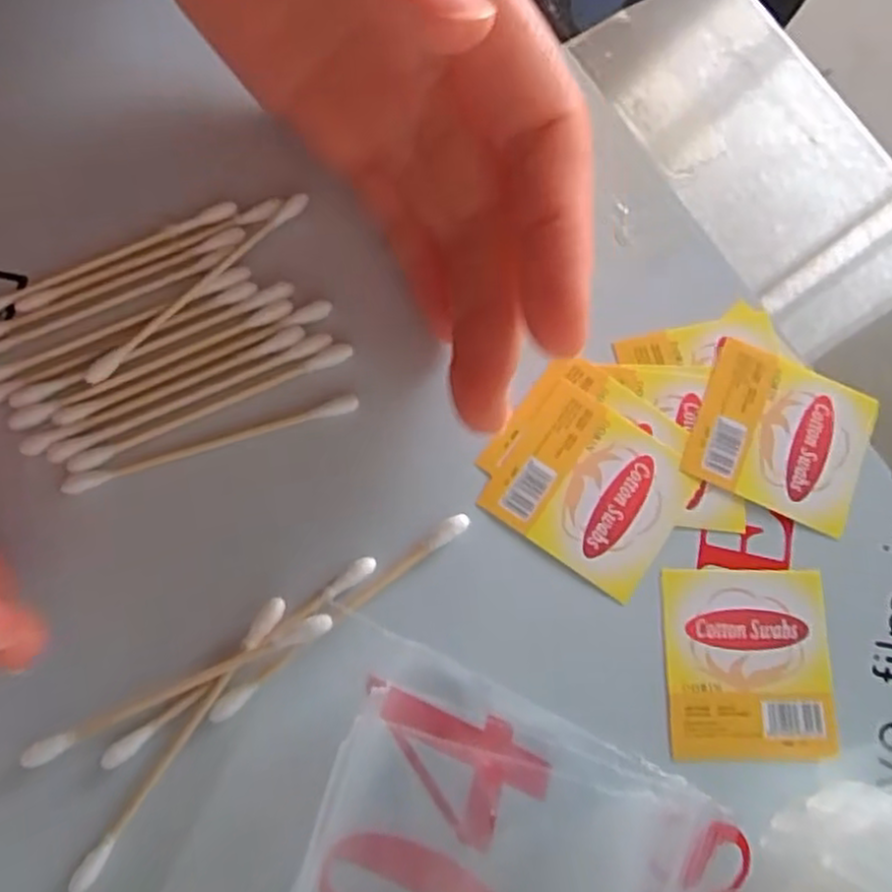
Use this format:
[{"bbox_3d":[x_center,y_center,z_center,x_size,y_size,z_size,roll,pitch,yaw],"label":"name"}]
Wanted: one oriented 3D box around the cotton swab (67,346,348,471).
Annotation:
[{"bbox_3d":[-0.057,-0.010,0.180,0.071,0.004,0.005,-24,77,-8],"label":"cotton swab"}]

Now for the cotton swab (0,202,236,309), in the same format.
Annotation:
[{"bbox_3d":[-0.087,-0.047,0.188,0.070,0.004,0.005,-25,80,-8],"label":"cotton swab"}]

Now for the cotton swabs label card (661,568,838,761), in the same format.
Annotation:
[{"bbox_3d":[0.071,0.051,0.174,0.038,0.004,0.042,2,78,-3],"label":"cotton swabs label card"}]

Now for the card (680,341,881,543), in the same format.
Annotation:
[{"bbox_3d":[0.084,-0.003,0.187,0.043,0.004,0.038,24,78,2],"label":"card"}]

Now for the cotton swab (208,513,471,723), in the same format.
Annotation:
[{"bbox_3d":[-0.024,0.038,0.169,0.071,0.004,0.005,-38,79,-11],"label":"cotton swab"}]

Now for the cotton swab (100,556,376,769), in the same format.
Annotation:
[{"bbox_3d":[-0.045,0.047,0.165,0.071,0.005,0.004,-36,79,-11],"label":"cotton swab"}]

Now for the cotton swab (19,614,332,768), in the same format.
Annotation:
[{"bbox_3d":[-0.058,0.053,0.162,0.071,0.006,0.004,-23,77,-8],"label":"cotton swab"}]

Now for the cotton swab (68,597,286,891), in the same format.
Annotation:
[{"bbox_3d":[-0.057,0.064,0.161,0.005,0.005,0.071,33,76,7],"label":"cotton swab"}]

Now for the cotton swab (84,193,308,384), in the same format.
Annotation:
[{"bbox_3d":[-0.061,-0.040,0.186,0.005,0.004,0.070,43,79,6],"label":"cotton swab"}]

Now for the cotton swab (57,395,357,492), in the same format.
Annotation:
[{"bbox_3d":[-0.056,-0.001,0.178,0.071,0.004,0.004,-17,76,-6],"label":"cotton swab"}]

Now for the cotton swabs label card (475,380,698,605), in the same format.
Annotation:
[{"bbox_3d":[0.035,0.010,0.181,0.041,0.004,0.039,34,77,7],"label":"cotton swabs label card"}]

